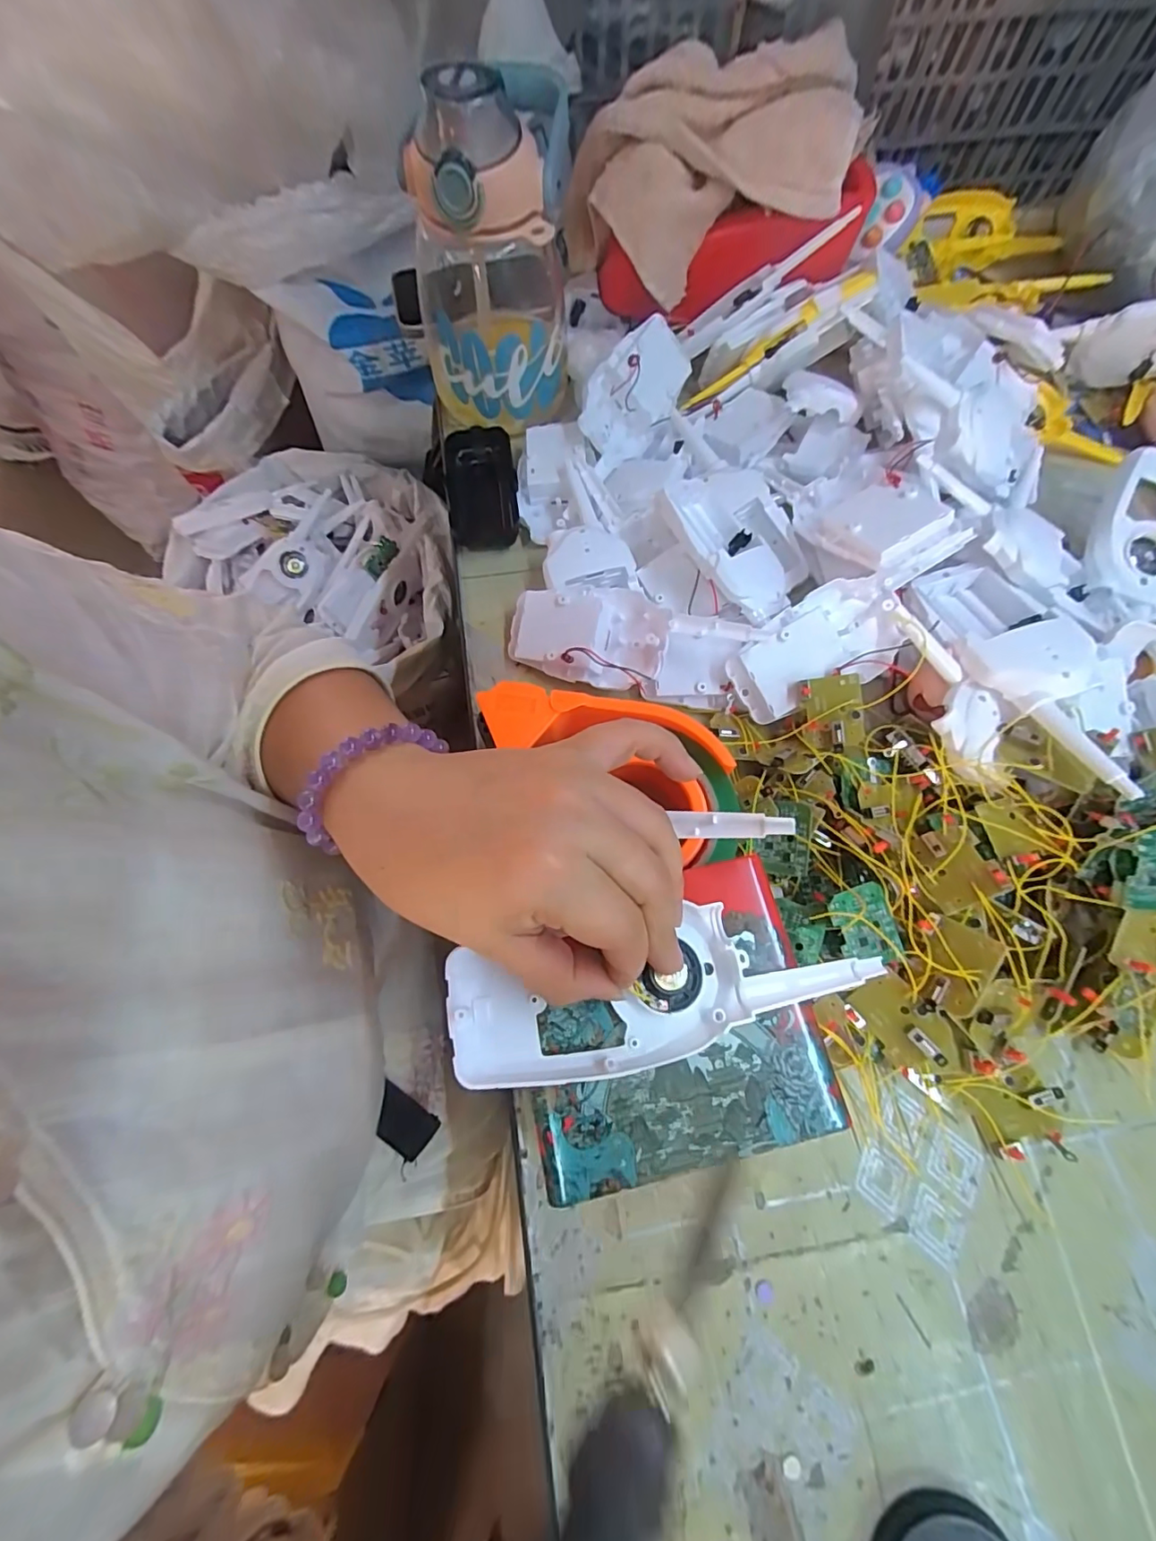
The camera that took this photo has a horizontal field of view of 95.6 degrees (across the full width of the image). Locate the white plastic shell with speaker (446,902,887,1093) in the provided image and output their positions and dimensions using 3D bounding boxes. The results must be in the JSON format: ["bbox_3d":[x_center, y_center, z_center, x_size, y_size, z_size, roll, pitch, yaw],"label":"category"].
[{"bbox_3d":[0.033,0.085,0.205,0.162,0.015,0.052,-7,70,-7],"label":"white plastic shell with speaker"}]

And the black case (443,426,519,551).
[{"bbox_3d":[-0.077,-0.221,0.417,0.055,0.027,0.110,-8,70,-3],"label":"black case"}]

